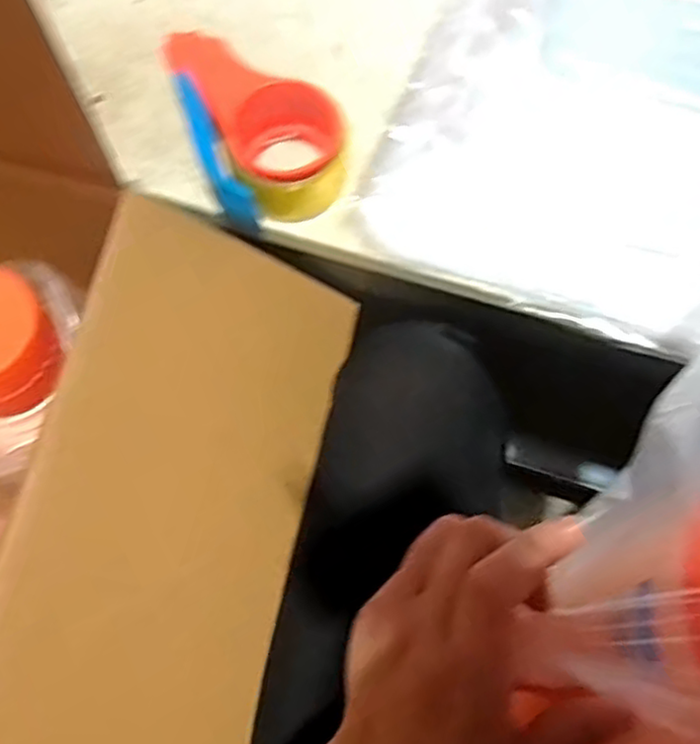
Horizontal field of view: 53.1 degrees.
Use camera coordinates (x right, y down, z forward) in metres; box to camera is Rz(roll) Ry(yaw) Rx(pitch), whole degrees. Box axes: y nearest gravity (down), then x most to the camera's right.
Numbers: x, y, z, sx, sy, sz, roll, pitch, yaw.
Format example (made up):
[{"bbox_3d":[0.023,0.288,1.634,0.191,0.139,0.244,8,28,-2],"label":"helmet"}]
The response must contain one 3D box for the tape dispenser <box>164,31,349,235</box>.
[{"bbox_3d":[-0.063,-0.182,0.525,0.110,0.061,0.143,-19,72,-7],"label":"tape dispenser"}]

